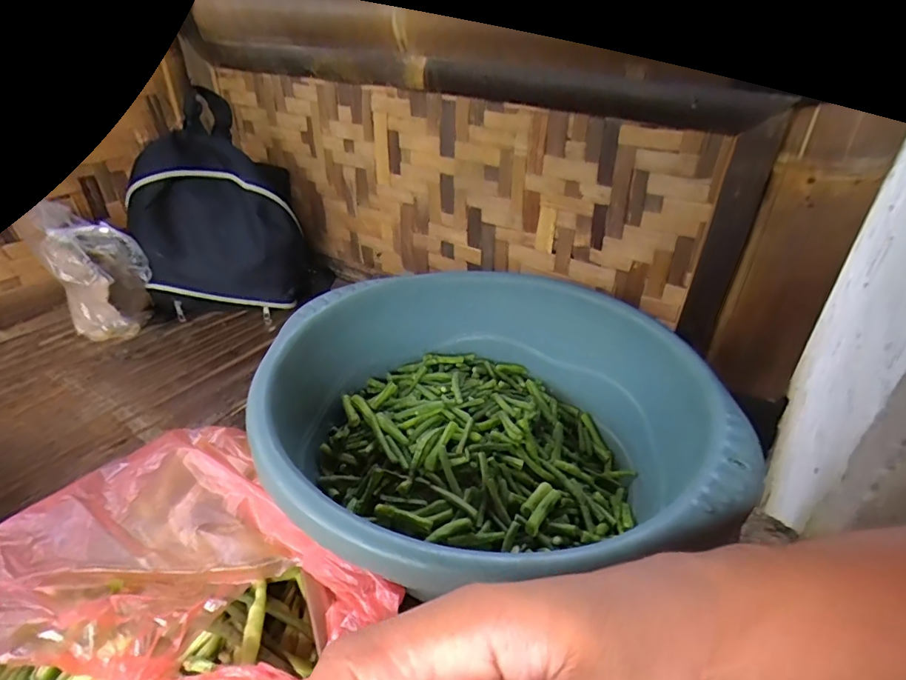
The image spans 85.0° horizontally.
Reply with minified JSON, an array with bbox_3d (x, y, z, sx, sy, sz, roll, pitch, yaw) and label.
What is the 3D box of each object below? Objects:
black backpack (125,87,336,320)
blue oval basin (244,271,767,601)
[{"bbox_3d":[-0.312,-0.146,0.661,0.231,0.293,0.080,-2,33,-2],"label":"black backpack"},{"bbox_3d":[0.033,0.071,0.422,0.346,0.134,0.346,-18,37,-25],"label":"blue oval basin"}]

